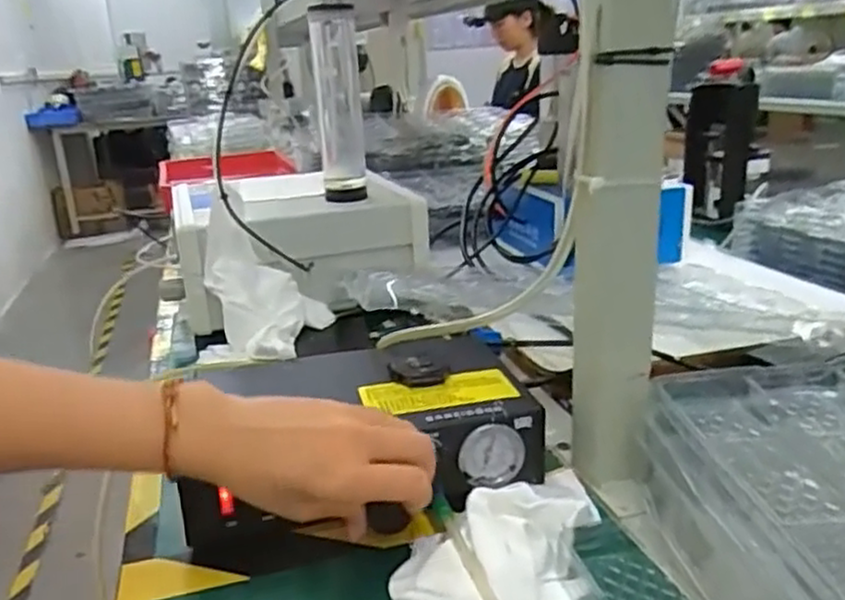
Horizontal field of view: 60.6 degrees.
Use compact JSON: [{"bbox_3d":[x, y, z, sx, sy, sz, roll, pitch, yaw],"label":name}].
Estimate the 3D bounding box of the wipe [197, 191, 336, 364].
[{"bbox_3d":[-0.168,-0.019,0.732,0.114,0.133,0.129,3,19,17],"label":"wipe"}]

